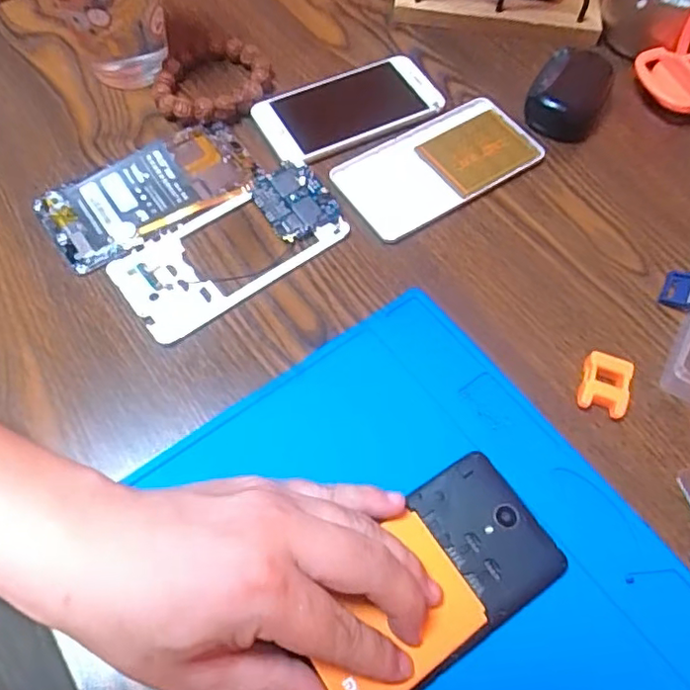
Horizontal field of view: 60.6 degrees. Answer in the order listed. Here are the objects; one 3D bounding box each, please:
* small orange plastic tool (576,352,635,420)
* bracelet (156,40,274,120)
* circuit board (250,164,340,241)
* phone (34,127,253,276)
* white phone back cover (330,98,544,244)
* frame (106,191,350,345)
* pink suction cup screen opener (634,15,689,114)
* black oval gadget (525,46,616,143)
[{"bbox_3d":[0.149,0.023,0.340,0.027,0.013,0.033,20,64,8],"label":"small orange plastic tool"},{"bbox_3d":[-0.094,-0.192,0.435,0.088,0.020,0.066,-38,70,-19],"label":"bracelet"},{"bbox_3d":[-0.034,-0.096,0.394,0.044,0.010,0.055,-28,67,-15],"label":"circuit board"},{"bbox_3d":[-0.129,-0.102,0.392,0.138,0.012,0.068,-32,68,-17],"label":"phone"},{"bbox_3d":[0.067,-0.128,0.417,0.138,0.008,0.071,-30,68,-16],"label":"white phone back cover"},{"bbox_3d":[-0.073,-0.060,0.375,0.136,0.007,0.071,-33,69,-17],"label":"frame"},{"bbox_3d":[0.254,-0.209,0.431,0.043,0.071,0.057,-18,65,-11],"label":"pink suction cup screen opener"},{"bbox_3d":[0.168,-0.189,0.439,0.053,0.026,0.078,21,64,9],"label":"black oval gadget"}]

